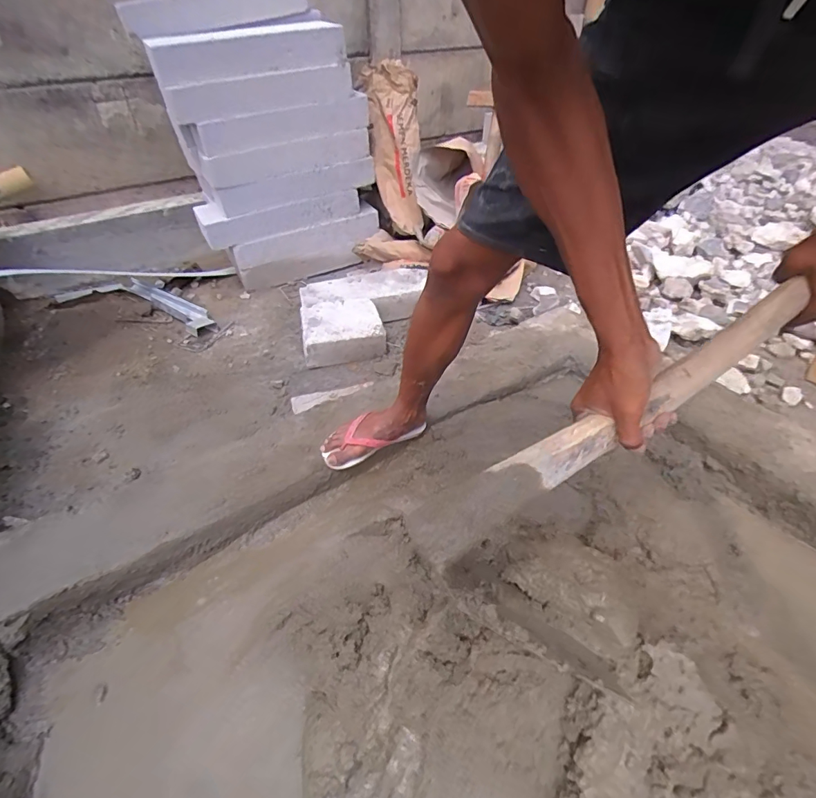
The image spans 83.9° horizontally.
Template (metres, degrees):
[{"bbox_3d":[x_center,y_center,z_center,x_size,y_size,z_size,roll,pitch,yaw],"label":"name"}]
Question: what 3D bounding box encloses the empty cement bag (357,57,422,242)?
[{"bbox_3d":[-0.040,-0.938,1.717,0.198,0.643,0.131,-8,6,-4],"label":"empty cement bag"}]

